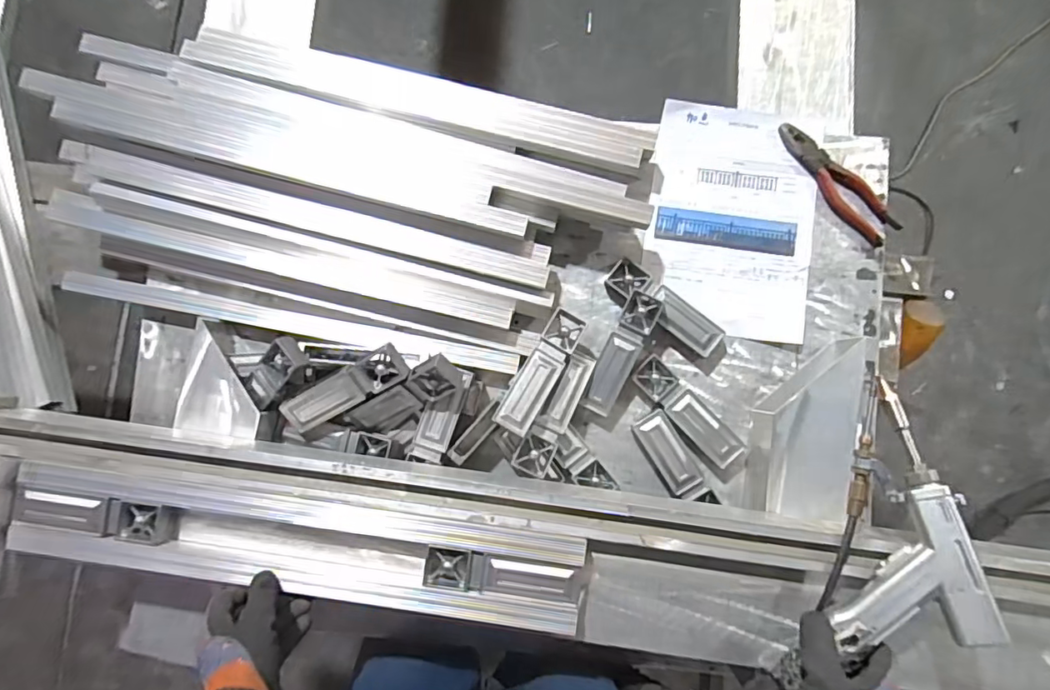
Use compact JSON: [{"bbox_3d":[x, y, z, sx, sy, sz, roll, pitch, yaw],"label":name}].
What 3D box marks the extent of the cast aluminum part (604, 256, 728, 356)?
[{"bbox_3d":[0.173,-0.045,0.694,0.154,0.034,0.045,36,88,0],"label":"cast aluminum part"}]

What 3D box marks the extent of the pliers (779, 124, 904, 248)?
[{"bbox_3d":[0.389,-0.203,0.696,0.044,0.013,0.186,-44,86,-1],"label":"pliers"}]

